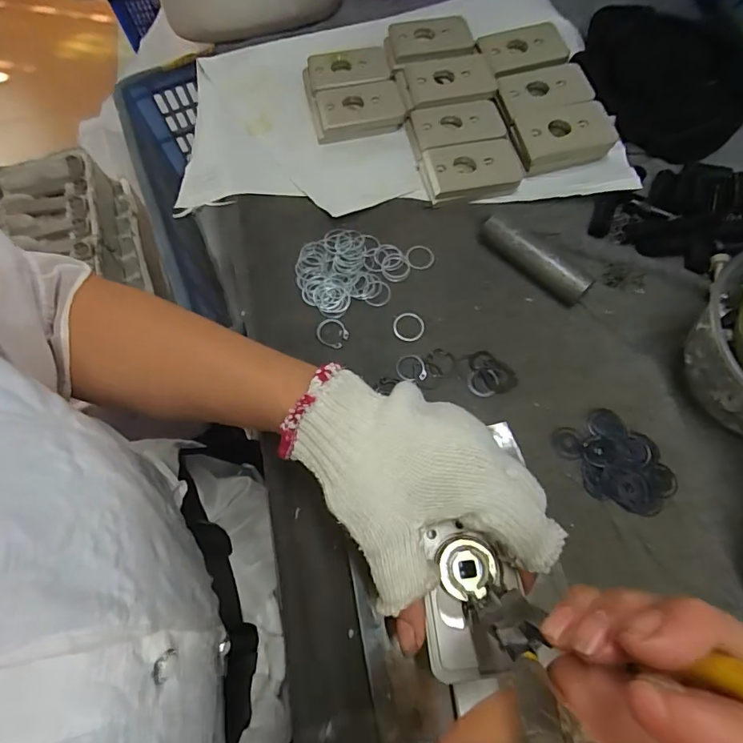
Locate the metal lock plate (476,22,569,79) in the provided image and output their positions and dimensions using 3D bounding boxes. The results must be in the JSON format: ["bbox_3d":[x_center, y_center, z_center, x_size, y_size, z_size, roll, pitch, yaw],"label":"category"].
[{"bbox_3d":[0.146,-0.307,0.443,0.078,0.007,0.056,-16,67,-4],"label":"metal lock plate"}]

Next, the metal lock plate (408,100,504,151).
[{"bbox_3d":[0.079,-0.224,0.421,0.077,0.006,0.049,-11,67,-2],"label":"metal lock plate"}]

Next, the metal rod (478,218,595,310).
[{"bbox_3d":[0.125,-0.086,0.361,0.092,0.025,0.017,37,73,16],"label":"metal rod"}]

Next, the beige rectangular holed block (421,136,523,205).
[{"bbox_3d":[0.085,-0.174,0.406,0.080,0.019,0.050,-10,67,-1],"label":"beige rectangular holed block"}]

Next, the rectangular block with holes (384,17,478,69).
[{"bbox_3d":[0.056,-0.321,0.450,0.081,0.015,0.052,-3,67,2],"label":"rectangular block with holes"}]

